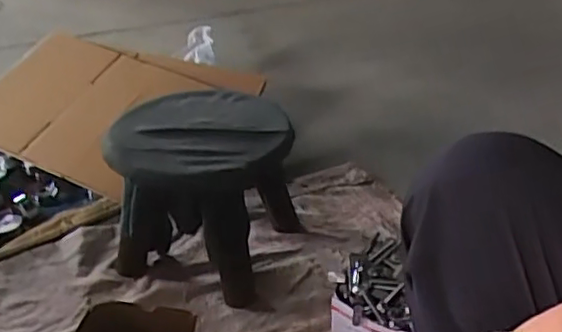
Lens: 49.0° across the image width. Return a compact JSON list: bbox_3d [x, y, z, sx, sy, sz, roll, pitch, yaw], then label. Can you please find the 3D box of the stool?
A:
[{"bbox_3d":[-0.112,0.037,0.936,0.237,0.227,0.251,13,35,23],"label":"stool"}]

